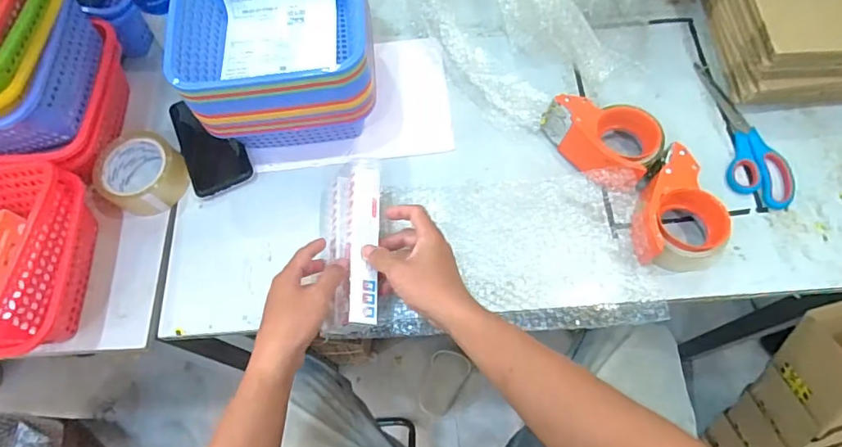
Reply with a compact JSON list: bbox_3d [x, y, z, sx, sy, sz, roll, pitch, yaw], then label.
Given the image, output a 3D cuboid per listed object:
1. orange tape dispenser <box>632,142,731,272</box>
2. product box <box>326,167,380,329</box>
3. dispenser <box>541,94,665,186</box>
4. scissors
[{"bbox_3d":[0.293,-0.013,0.599,0.100,0.063,0.135,-17,67,-5],"label":"orange tape dispenser"},{"bbox_3d":[-0.075,0.025,0.575,0.065,0.037,0.188,-4,66,1],"label":"product box"},{"bbox_3d":[0.228,-0.110,0.649,0.143,0.056,0.099,36,73,16],"label":"dispenser"},{"bbox_3d":[0.431,-0.127,0.669,0.072,0.015,0.230,-3,66,1],"label":"scissors"}]

